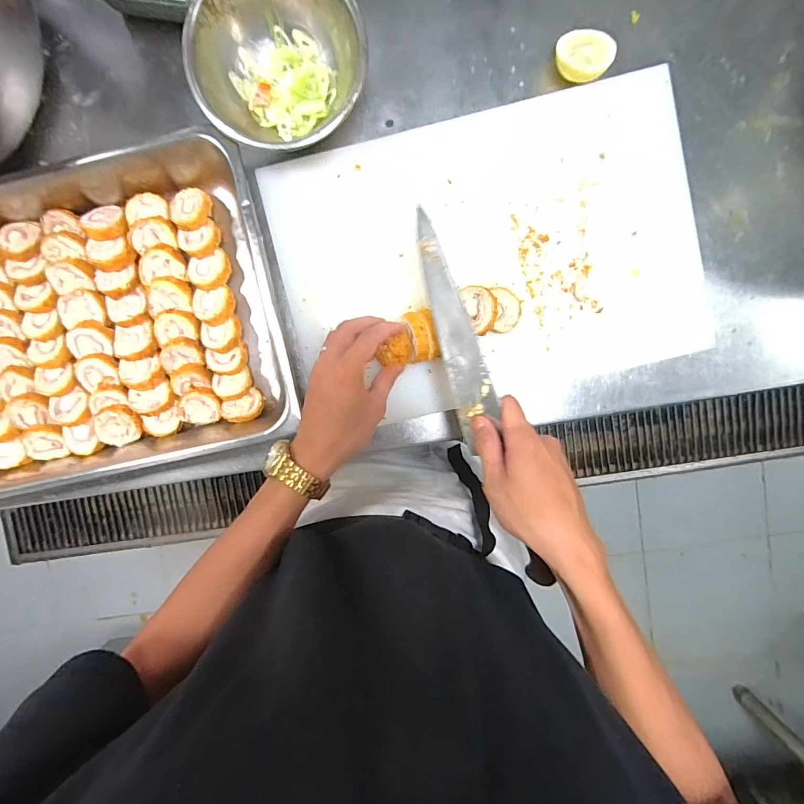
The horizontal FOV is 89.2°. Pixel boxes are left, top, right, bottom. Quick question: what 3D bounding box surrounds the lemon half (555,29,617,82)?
[{"bbox_3d":[0.189,-0.363,0.432,0.057,0.032,0.057,0,93,-1],"label":"lemon half"}]

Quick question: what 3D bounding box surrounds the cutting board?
[{"bbox_3d":[0.094,-0.158,0.450,0.449,0.018,0.306,-14,93,0],"label":"cutting board"}]

